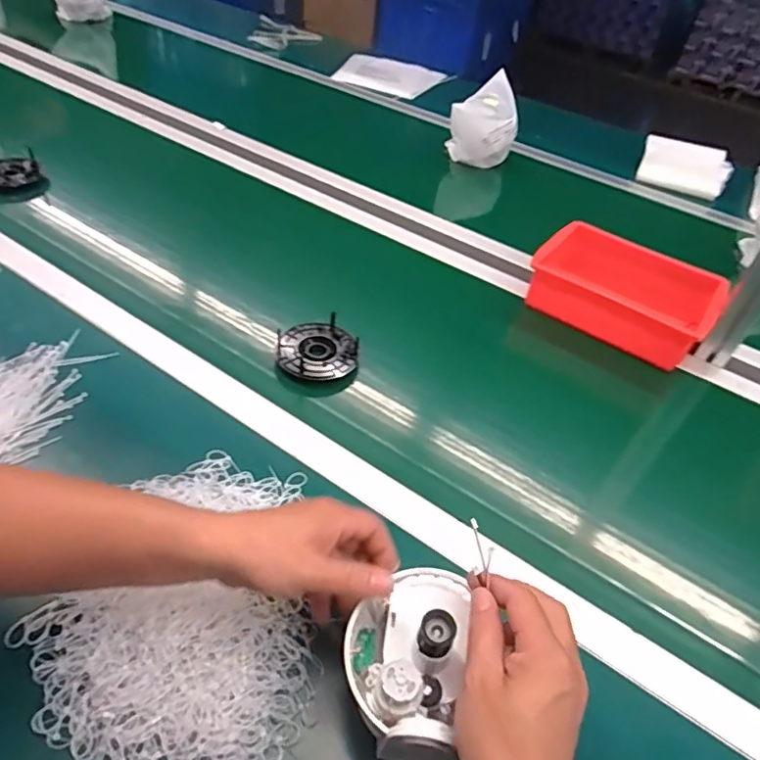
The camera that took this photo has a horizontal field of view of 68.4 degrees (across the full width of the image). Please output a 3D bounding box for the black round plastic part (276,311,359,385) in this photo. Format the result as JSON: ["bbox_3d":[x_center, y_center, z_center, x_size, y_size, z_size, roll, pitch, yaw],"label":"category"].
[{"bbox_3d":[-0.077,-0.037,0.697,0.097,0.028,0.095,4,47,-2],"label":"black round plastic part"}]

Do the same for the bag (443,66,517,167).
[{"bbox_3d":[0.207,-0.524,1.143,0.130,0.151,0.098,-20,52,-23],"label":"bag"}]

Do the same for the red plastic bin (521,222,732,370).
[{"bbox_3d":[0.352,-0.129,0.812,0.246,0.067,0.162,31,50,21],"label":"red plastic bin"}]

